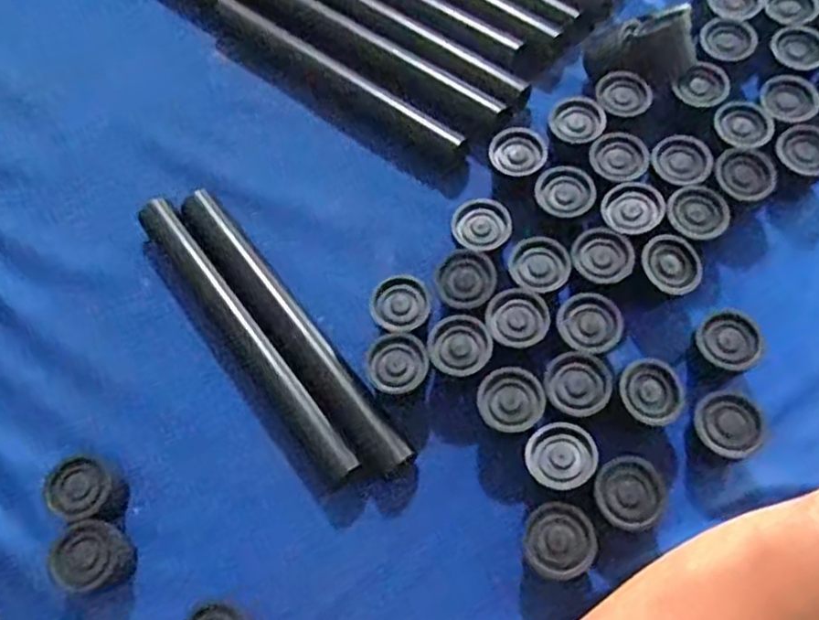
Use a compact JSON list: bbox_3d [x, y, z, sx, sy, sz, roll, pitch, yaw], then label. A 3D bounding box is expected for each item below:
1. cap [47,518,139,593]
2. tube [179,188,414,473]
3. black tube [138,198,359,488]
[{"bbox_3d":[-0.170,0.130,0.368,0.039,0.025,0.034,-21,67,-6],"label":"cap"},{"bbox_3d":[-0.075,0.009,0.424,0.026,0.020,0.220,-36,69,-12],"label":"tube"},{"bbox_3d":[-0.102,0.015,0.424,0.022,0.023,0.218,-36,69,-12],"label":"black tube"}]

